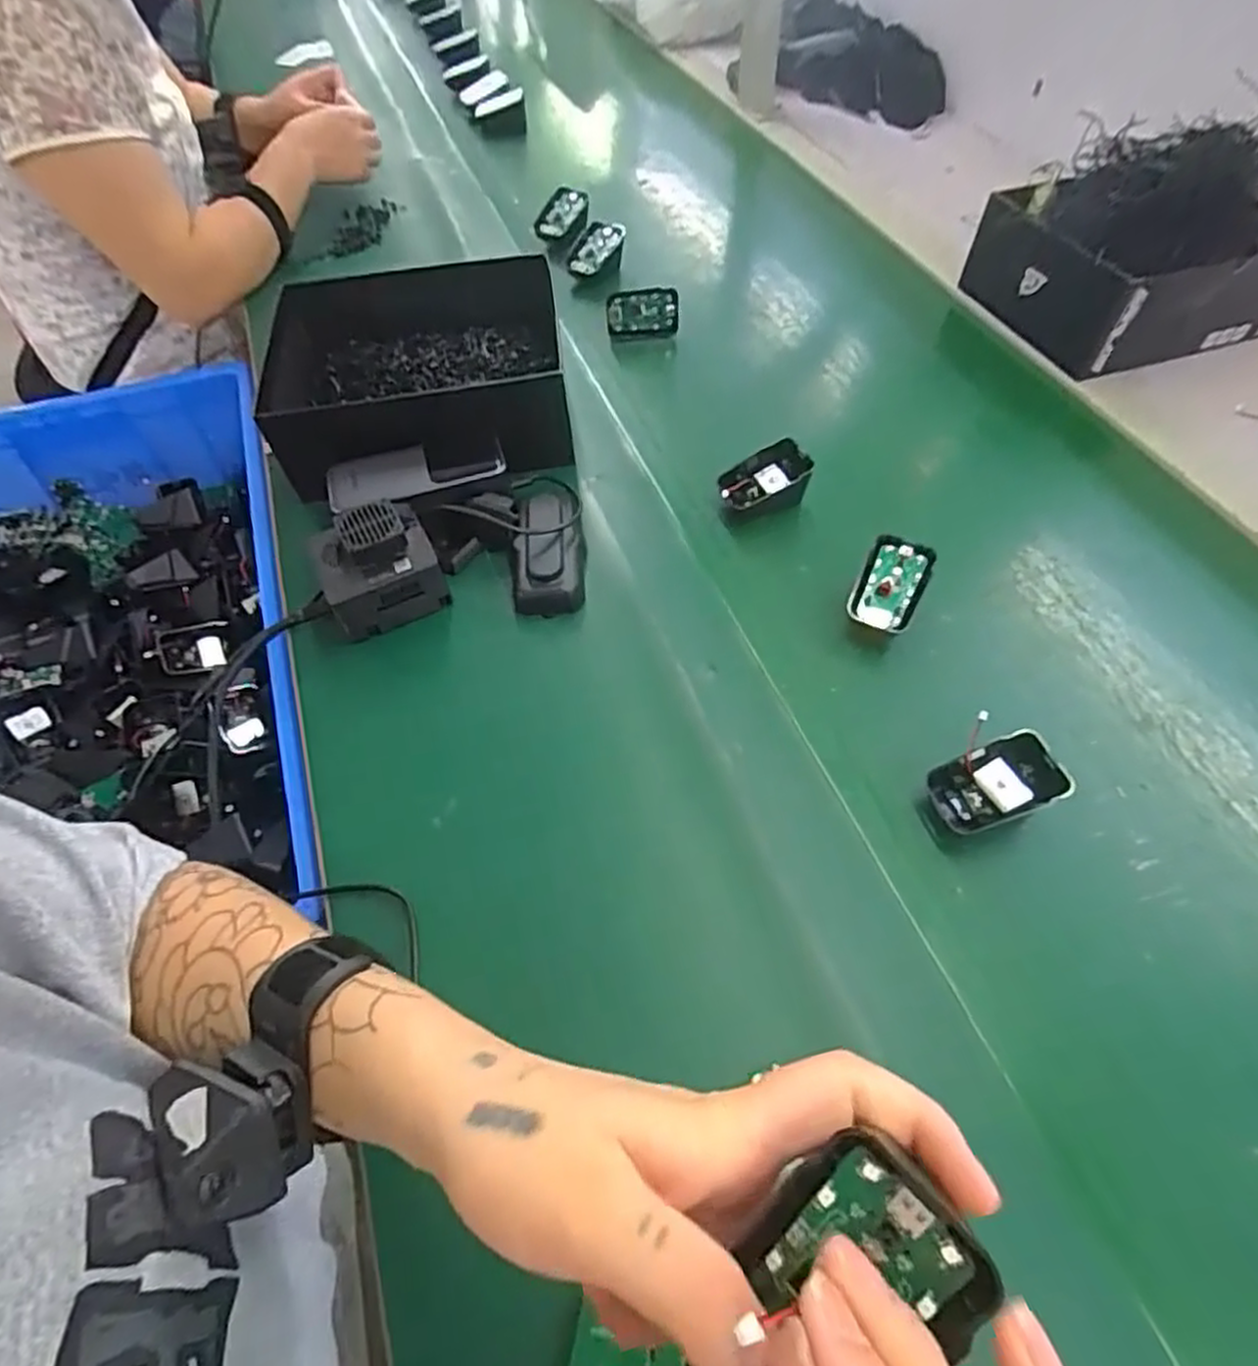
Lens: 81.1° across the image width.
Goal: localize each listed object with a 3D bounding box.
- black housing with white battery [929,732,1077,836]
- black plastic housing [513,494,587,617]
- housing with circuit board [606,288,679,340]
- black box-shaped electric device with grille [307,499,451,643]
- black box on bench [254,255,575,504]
[{"bbox_3d":[0.212,0.058,0.425,0.068,0.018,0.042,-26,68,14],"label":"black housing with white battery"},{"bbox_3d":[-0.057,-0.099,0.541,0.049,0.040,0.098,-1,54,0],"label":"black plastic housing"},{"bbox_3d":[0.013,-0.360,0.718,0.069,0.049,0.009,1,54,2],"label":"housing with circuit board"},{"bbox_3d":[-0.178,-0.081,0.518,0.078,0.064,0.068,-22,56,-14],"label":"black box-shaped electric device with grille"},{"bbox_3d":[-0.181,-0.261,0.624,0.238,0.088,0.191,-8,54,-5],"label":"black box on bench"}]

